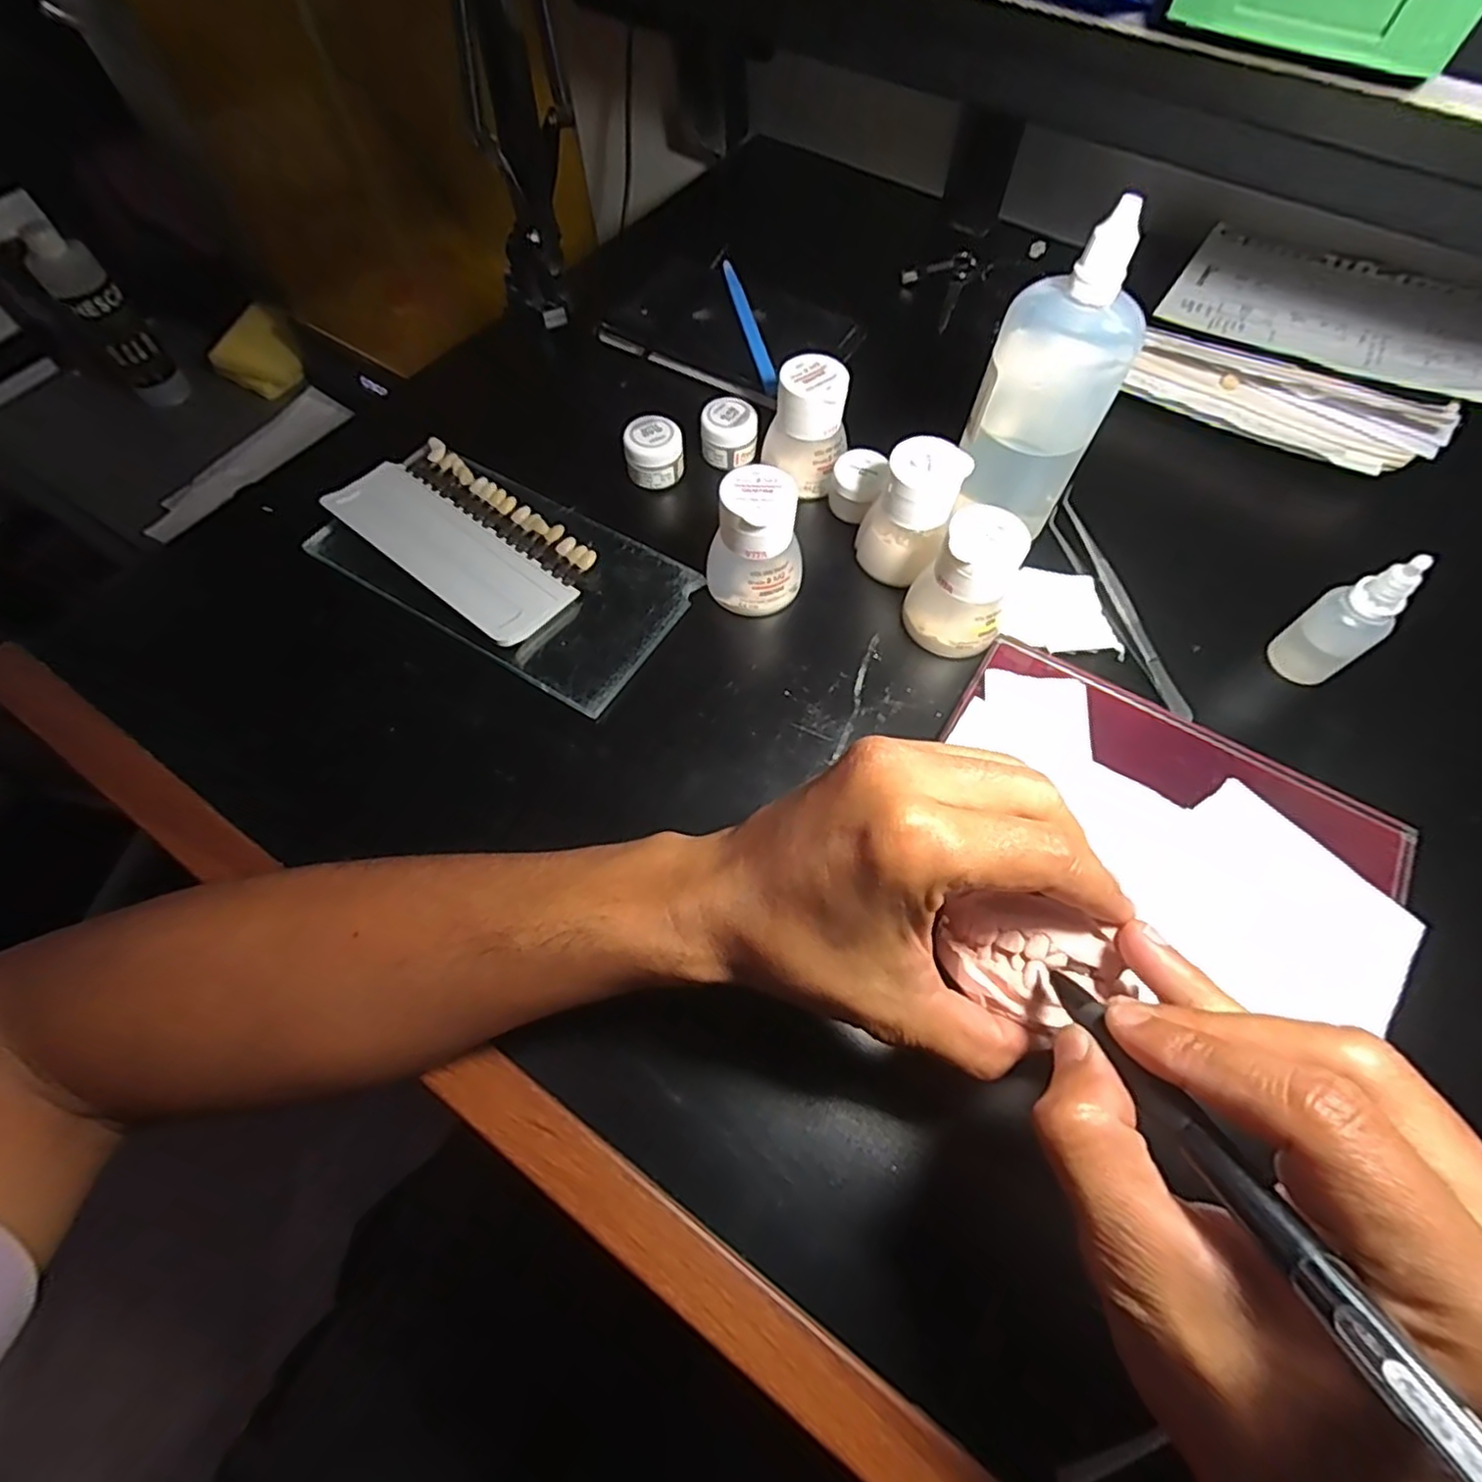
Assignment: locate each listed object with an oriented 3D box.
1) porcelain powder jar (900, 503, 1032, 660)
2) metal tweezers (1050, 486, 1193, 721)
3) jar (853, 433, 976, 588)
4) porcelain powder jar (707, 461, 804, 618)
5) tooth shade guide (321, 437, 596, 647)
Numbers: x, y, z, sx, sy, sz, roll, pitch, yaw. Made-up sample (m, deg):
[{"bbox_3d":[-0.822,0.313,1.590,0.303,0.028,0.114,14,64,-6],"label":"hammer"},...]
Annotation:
[{"bbox_3d":[0.110,-0.077,0.334,0.046,0.064,0.045,0,63,0],"label":"porcelain powder jar"},{"bbox_3d":[0.198,-0.075,0.363,0.017,0.013,0.140,-14,64,-7],"label":"metal tweezers"},{"bbox_3d":[0.086,-0.117,0.355,0.042,0.063,0.045,0,63,0],"label":"jar"},{"bbox_3d":[0.007,-0.100,0.347,0.047,0.064,0.045,0,63,0],"label":"porcelain powder jar"},{"bbox_3d":[-0.153,-0.114,0.374,0.151,0.011,0.072,37,69,16],"label":"tooth shade guide"}]

